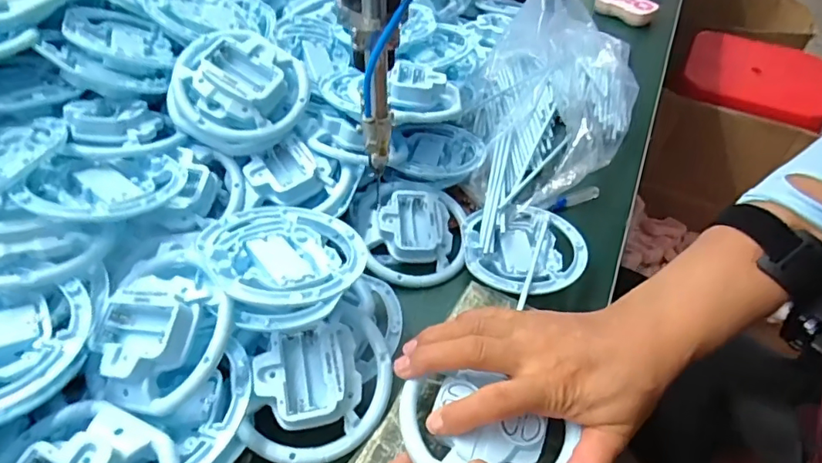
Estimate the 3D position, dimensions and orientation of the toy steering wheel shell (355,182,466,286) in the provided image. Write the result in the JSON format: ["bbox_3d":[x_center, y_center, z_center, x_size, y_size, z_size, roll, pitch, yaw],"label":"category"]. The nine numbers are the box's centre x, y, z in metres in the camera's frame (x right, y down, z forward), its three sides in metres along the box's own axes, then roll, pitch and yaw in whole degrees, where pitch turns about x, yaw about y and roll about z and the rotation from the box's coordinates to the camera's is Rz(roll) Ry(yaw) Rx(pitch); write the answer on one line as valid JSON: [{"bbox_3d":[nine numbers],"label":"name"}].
[{"bbox_3d":[0.001,-0.004,0.443,0.089,0.034,0.097,-5,46,-7],"label":"toy steering wheel shell"}]

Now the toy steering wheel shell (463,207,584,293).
[{"bbox_3d":[0.094,0.016,0.435,0.101,0.017,0.096,-10,47,-12],"label":"toy steering wheel shell"}]

